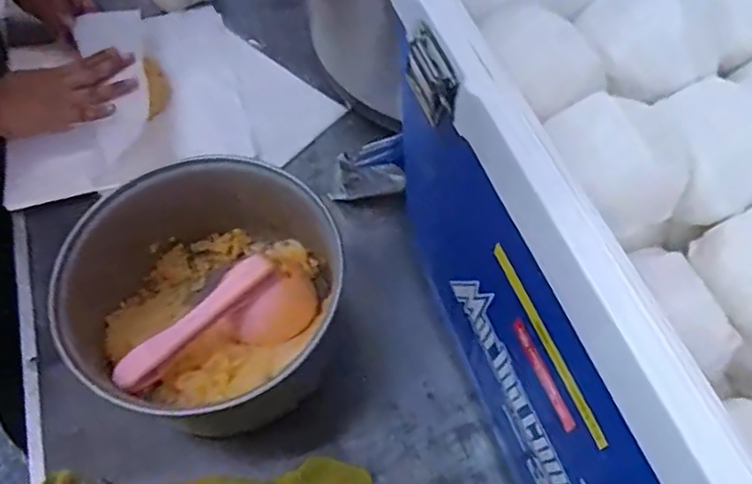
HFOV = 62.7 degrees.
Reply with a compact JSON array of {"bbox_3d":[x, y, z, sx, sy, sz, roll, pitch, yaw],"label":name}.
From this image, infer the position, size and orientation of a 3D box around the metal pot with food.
[{"bbox_3d":[-0.142,0.056,0.556,0.216,0.131,0.223,-1,61,1],"label":"metal pot with food"}]

